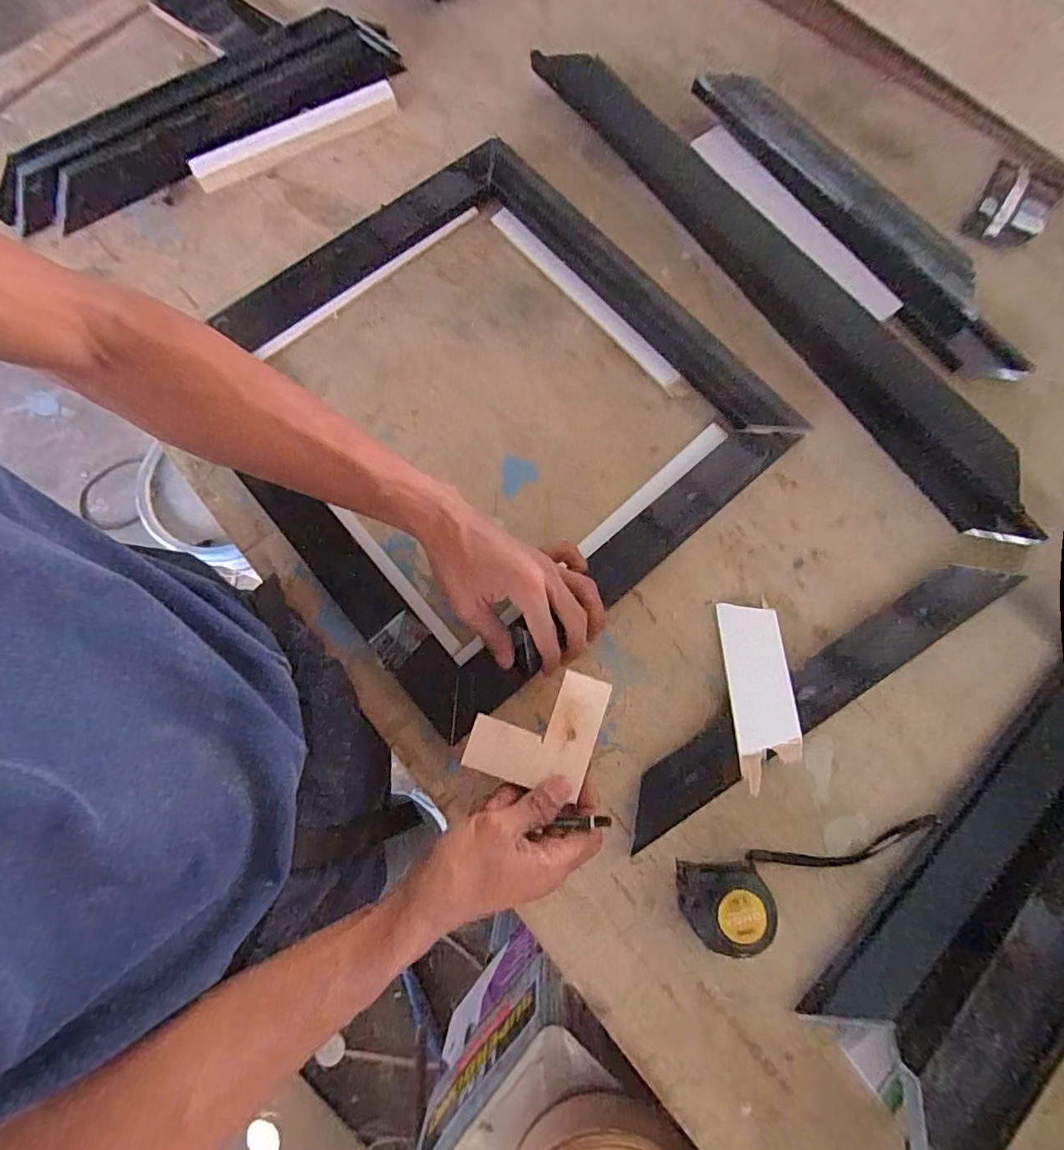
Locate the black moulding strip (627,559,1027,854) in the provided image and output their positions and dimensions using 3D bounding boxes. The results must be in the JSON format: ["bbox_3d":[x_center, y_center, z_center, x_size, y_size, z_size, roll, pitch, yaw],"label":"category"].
[{"bbox_3d":[0.236,0.096,0.447,0.380,0.019,0.043,-32,79,-7],"label":"black moulding strip"}]

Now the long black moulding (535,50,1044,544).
[{"bbox_3d":[0.226,-0.276,0.503,0.046,0.055,0.649,-39,80,-8],"label":"long black moulding"}]

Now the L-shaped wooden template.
[{"bbox_3d":[0.004,0.113,0.401,0.089,0.004,0.089,18,79,4],"label":"L-shaped wooden template"}]

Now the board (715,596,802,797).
[{"bbox_3d":[0.187,0.095,0.440,0.048,0.008,0.145,-9,69,17],"label":"board"}]

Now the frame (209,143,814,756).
[{"bbox_3d":[-0.051,-0.151,0.495,0.420,0.034,0.479,-41,81,-7],"label":"frame"}]

